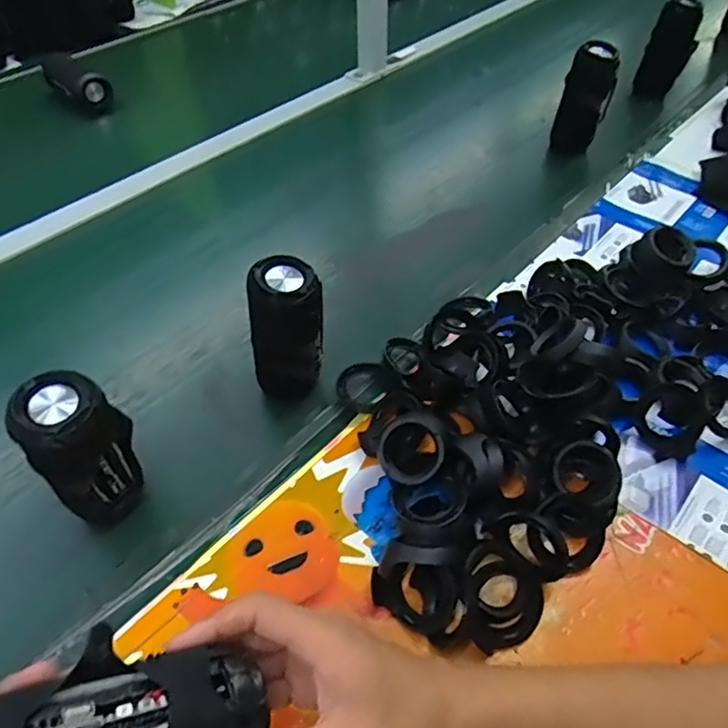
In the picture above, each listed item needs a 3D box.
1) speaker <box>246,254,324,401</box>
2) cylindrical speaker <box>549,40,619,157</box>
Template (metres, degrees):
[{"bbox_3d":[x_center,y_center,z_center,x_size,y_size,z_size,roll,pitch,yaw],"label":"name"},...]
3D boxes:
[{"bbox_3d":[-0.071,-0.026,0.563,0.074,0.136,0.069,-9,49,-8],"label":"speaker"},{"bbox_3d":[0.331,-0.390,0.886,0.075,0.145,0.059,16,50,14],"label":"cylindrical speaker"}]

